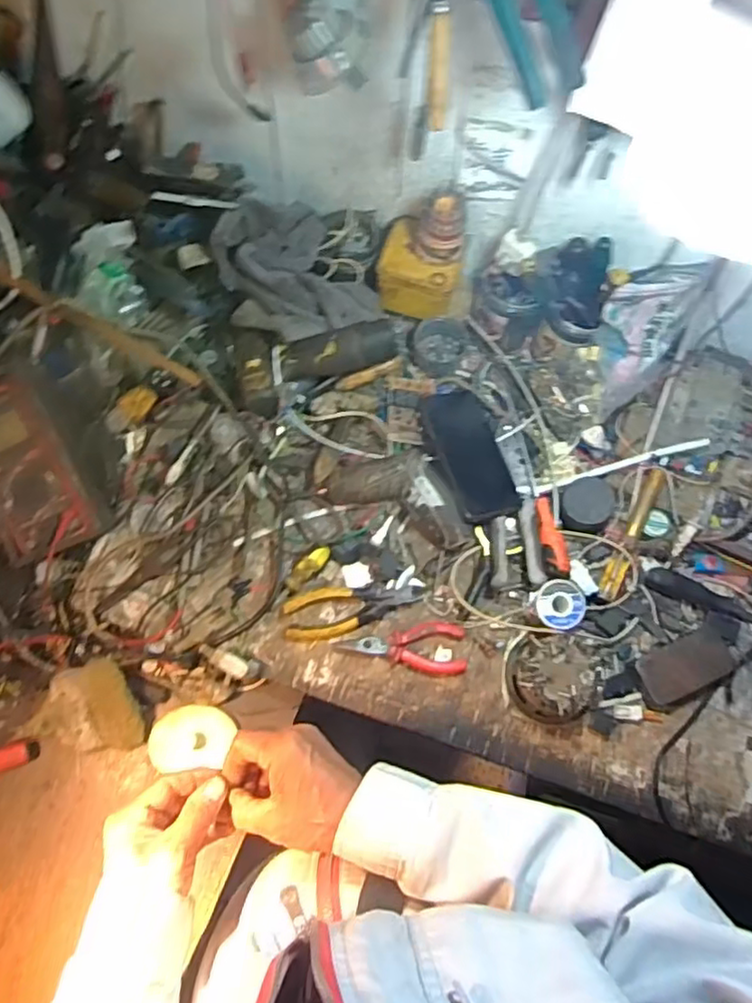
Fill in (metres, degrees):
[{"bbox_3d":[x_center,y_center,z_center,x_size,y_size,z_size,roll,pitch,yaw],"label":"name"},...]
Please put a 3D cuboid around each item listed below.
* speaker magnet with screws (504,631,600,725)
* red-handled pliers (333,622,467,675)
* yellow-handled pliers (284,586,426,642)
[{"bbox_3d":[0.188,0.188,0.706,0.088,0.058,0.087,16,72,3],"label":"speaker magnet with screws"},{"bbox_3d":[0.030,0.159,0.736,0.143,0.015,0.056,7,71,0],"label":"red-handled pliers"},{"bbox_3d":[-0.024,0.118,0.742,0.158,0.023,0.052,-12,72,-6],"label":"yellow-handled pliers"}]

